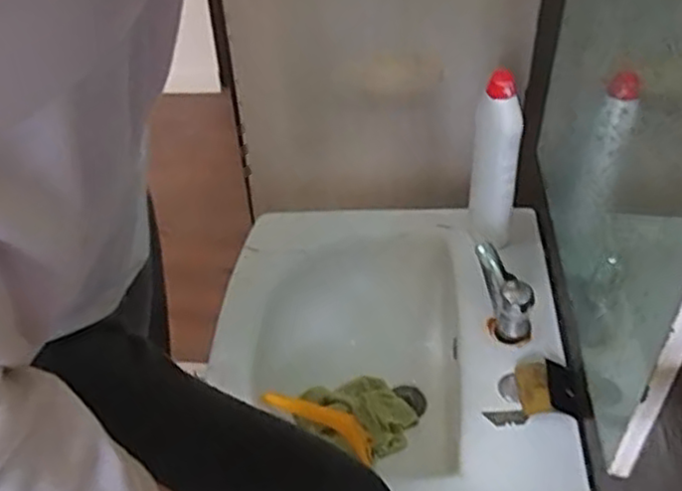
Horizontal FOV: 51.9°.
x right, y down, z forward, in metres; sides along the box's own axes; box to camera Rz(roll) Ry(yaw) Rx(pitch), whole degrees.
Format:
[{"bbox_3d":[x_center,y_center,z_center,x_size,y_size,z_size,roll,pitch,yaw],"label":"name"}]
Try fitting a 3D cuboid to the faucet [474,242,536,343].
[{"bbox_3d":[0.209,0.055,0.894,0.046,0.068,0.121,-7,42,-5],"label":"faucet"}]

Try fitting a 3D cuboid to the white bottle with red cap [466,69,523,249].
[{"bbox_3d":[0.201,-0.106,0.916,0.059,0.252,0.048,7,43,11],"label":"white bottle with red cap"}]

